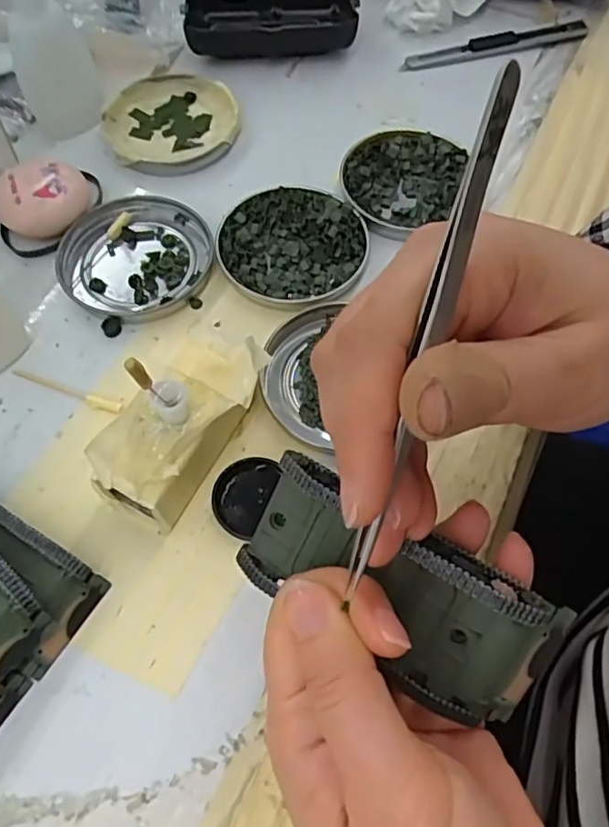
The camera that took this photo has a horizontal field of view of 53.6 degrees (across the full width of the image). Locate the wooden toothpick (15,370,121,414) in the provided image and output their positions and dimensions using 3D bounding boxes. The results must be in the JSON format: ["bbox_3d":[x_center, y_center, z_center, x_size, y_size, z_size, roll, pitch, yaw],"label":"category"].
[{"bbox_3d":[-0.114,-0.011,0.285,0.059,0.004,0.006,18,65,9],"label":"wooden toothpick"}]

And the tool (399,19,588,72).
[{"bbox_3d":[0.128,-0.247,0.402,0.132,0.007,0.016,-14,64,-7],"label":"tool"}]

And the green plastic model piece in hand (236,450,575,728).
[{"bbox_3d":[0.028,0.052,0.188,0.096,0.045,0.023,28,26,19],"label":"green plastic model piece in hand"}]

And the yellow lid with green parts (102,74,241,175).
[{"bbox_3d":[-0.080,-0.175,0.365,0.078,0.013,0.077,0,63,0],"label":"yellow lid with green parts"}]

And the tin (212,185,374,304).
[{"bbox_3d":[-0.006,-0.090,0.321,0.077,0.009,0.075,0,63,0],"label":"tin"}]

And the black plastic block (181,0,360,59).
[{"bbox_3d":[-0.023,-0.260,0.399,0.108,0.024,0.052,-6,63,-3],"label":"black plastic block"}]

